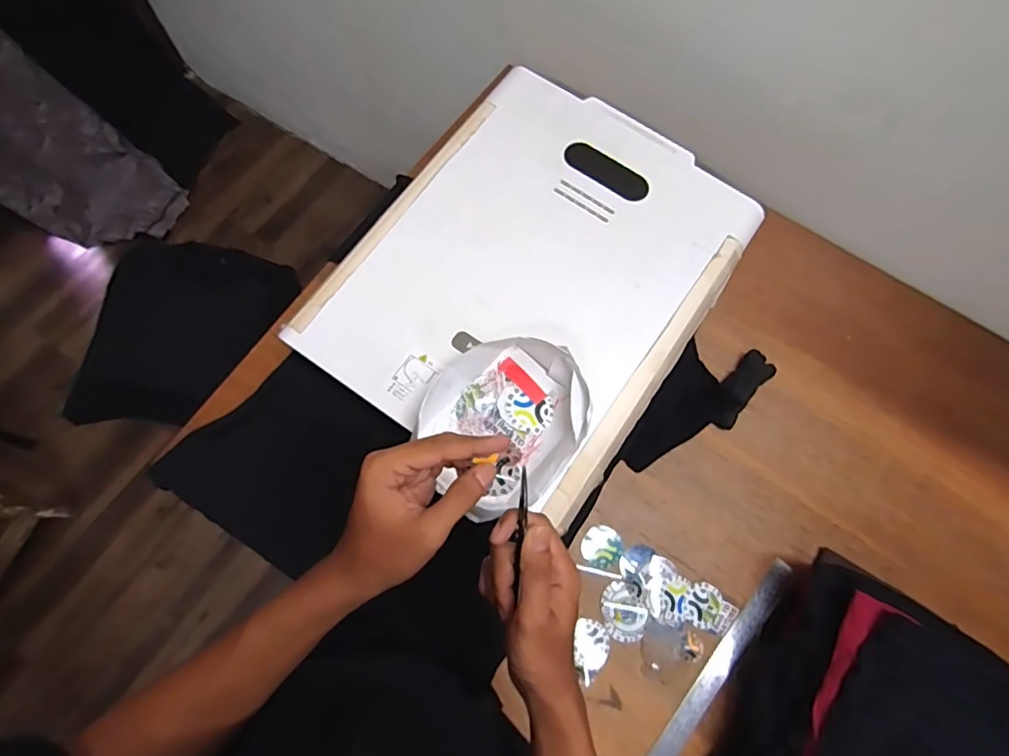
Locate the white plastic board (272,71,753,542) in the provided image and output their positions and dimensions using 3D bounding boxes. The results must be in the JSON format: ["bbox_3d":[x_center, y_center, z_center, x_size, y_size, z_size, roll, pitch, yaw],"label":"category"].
[{"bbox_3d":[0.042,-0.137,0.651,0.402,0.029,0.494,33,74,9],"label":"white plastic board"}]

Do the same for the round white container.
[{"bbox_3d":[-0.001,0.047,0.567,0.164,0.048,0.191,28,74,8],"label":"round white container"}]

